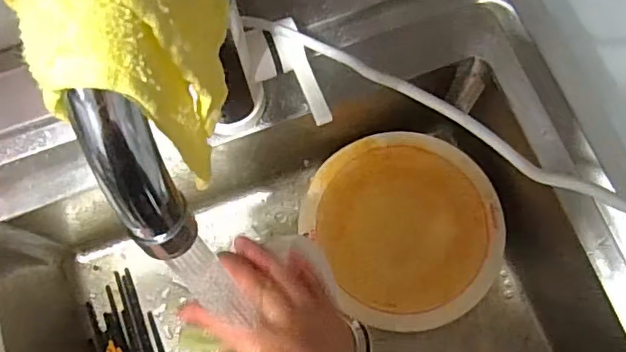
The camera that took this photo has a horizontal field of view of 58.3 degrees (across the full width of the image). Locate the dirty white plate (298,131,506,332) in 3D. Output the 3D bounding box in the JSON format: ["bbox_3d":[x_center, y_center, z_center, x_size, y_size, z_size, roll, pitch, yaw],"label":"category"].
[{"bbox_3d":[0.100,0.052,0.607,0.192,0.021,0.211,-1,74,2],"label":"dirty white plate"}]

